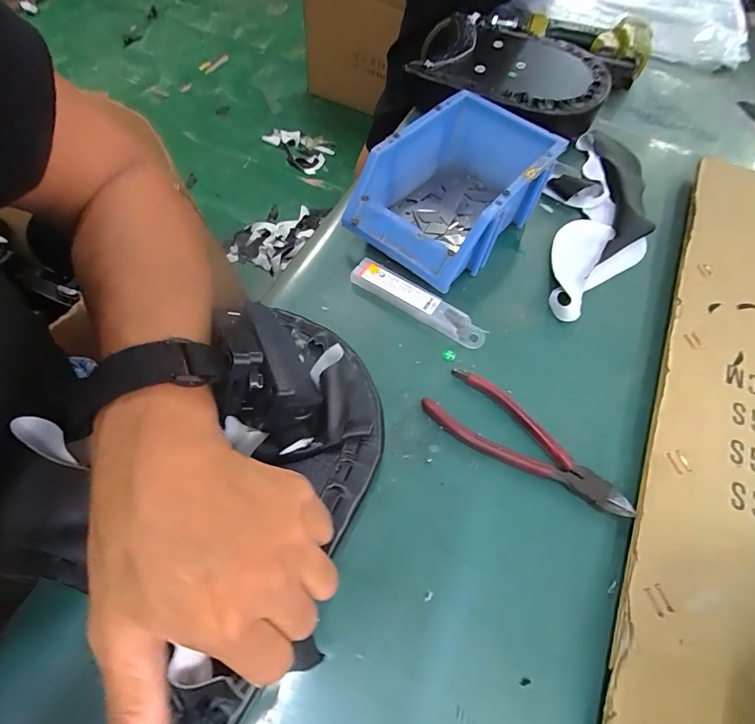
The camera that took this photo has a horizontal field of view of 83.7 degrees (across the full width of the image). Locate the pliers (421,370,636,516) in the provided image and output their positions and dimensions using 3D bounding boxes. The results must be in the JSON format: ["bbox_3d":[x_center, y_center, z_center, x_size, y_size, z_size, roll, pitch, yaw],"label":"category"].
[{"bbox_3d":[0.108,0.061,0.305,0.150,0.010,0.050,36,65,18],"label":"pliers"}]

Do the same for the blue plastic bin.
[{"bbox_3d":[0.070,-0.156,0.390,0.120,0.080,0.175,36,65,18],"label":"blue plastic bin"}]

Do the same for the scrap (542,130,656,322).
[{"bbox_3d":[0.229,-0.147,0.433,0.102,0.023,0.279,12,60,6],"label":"scrap"}]

